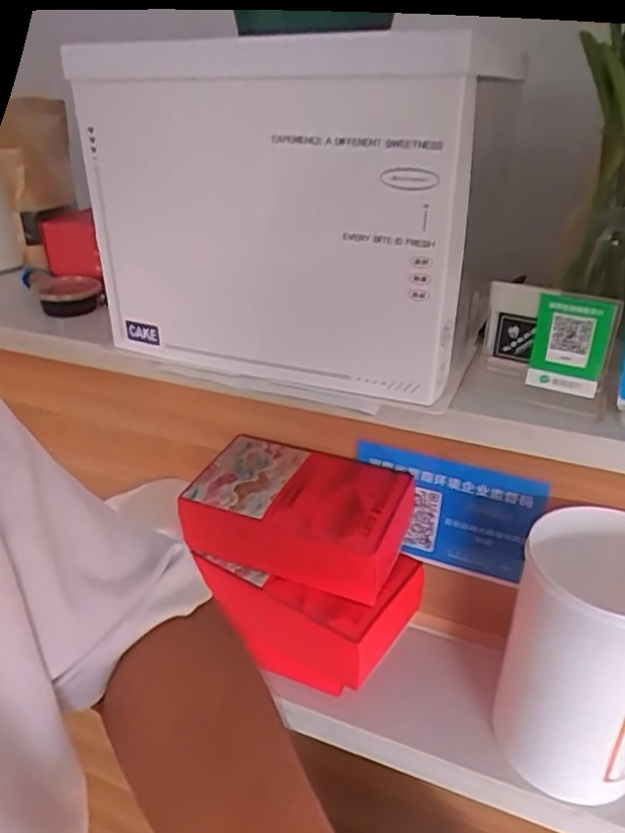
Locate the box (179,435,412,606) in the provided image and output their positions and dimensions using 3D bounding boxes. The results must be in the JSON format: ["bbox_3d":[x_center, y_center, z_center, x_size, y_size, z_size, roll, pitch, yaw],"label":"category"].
[{"bbox_3d":[-0.012,0.093,0.591,0.190,0.069,0.122,11,31,19],"label":"box"}]

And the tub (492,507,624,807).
[{"bbox_3d":[0.237,0.199,0.528,0.121,0.204,0.133,19,35,31],"label":"tub"}]

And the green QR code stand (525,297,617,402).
[{"bbox_3d":[0.197,-0.054,0.486,0.056,0.075,0.010,21,36,33],"label":"green QR code stand"}]

